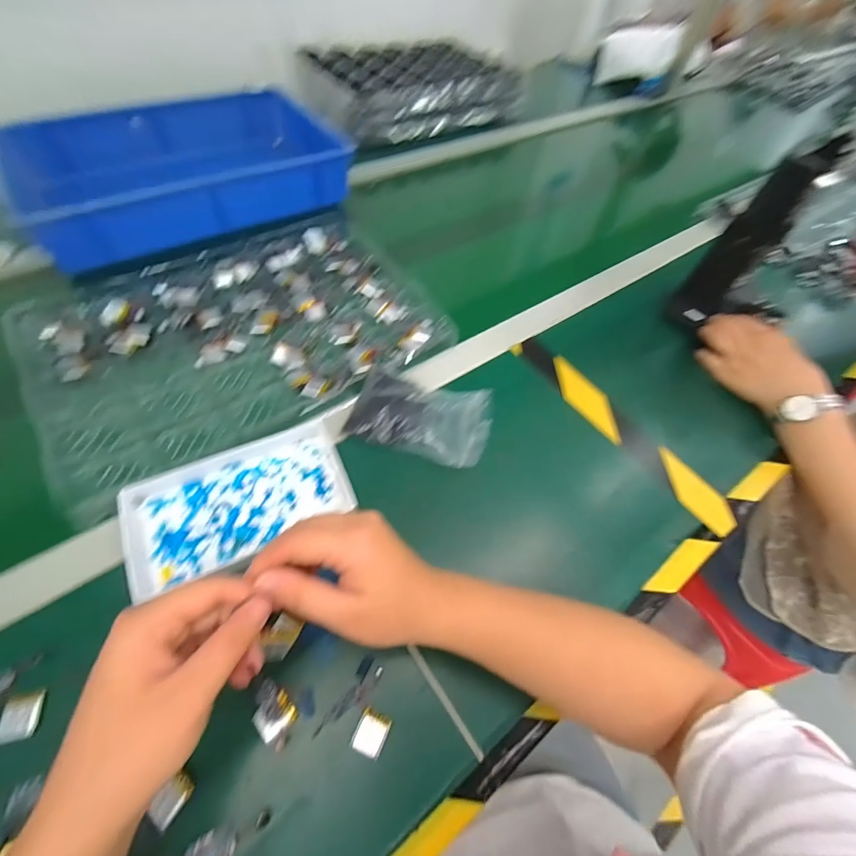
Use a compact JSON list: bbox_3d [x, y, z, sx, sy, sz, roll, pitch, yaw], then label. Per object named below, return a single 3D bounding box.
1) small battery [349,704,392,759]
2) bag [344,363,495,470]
[{"bbox_3d":[-0.040,0.218,0.284,0.022,0.012,0.025,21,59,9],"label":"small battery"},{"bbox_3d":[-0.006,-0.013,0.414,0.138,0.027,0.094,12,58,4],"label":"bag"}]

